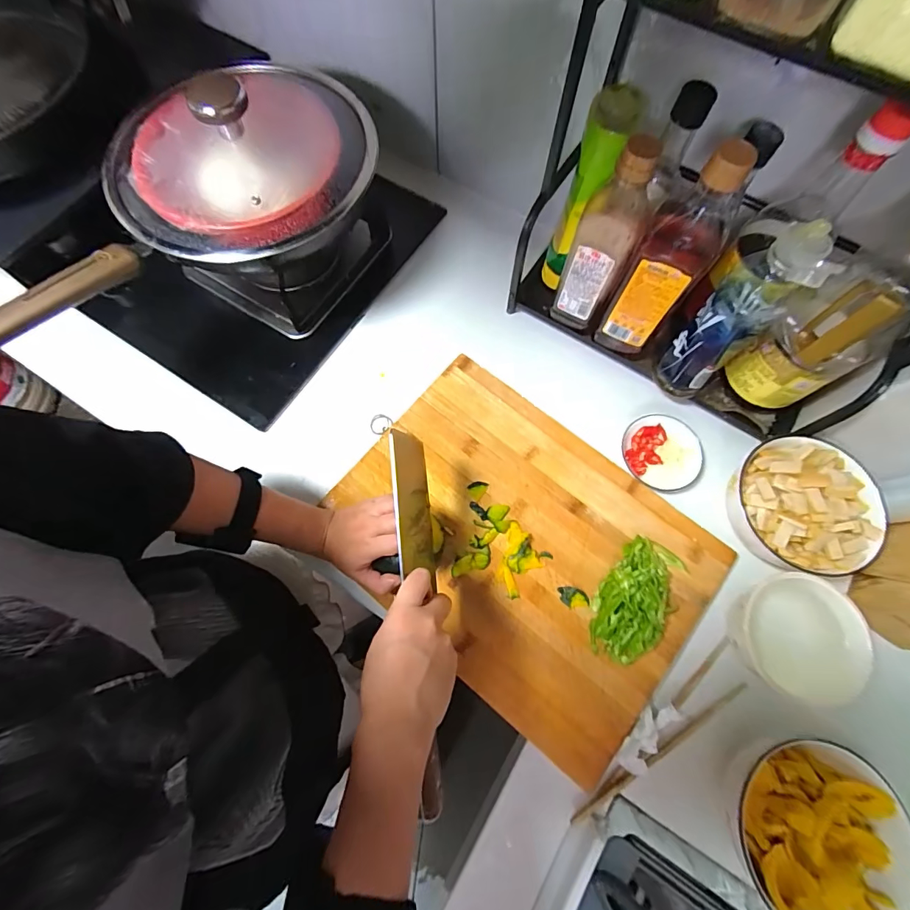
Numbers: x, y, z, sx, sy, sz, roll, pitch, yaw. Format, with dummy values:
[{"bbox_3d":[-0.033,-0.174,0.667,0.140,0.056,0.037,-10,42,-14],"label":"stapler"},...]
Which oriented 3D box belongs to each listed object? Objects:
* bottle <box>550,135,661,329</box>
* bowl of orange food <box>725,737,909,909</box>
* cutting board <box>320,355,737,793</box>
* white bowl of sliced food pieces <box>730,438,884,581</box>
[{"bbox_3d":[0.167,-0.240,0.480,0.062,0.219,0.070,20,73,7],"label":"bottle"},{"bbox_3d":[0.328,0.340,0.398,0.143,0.090,0.142,0,72,-1],"label":"bowl of orange food"},{"bbox_3d":[0.071,0.099,0.493,0.404,0.024,0.298,39,76,12],"label":"cutting board"},{"bbox_3d":[0.386,0.055,0.475,0.138,0.084,0.145,0,72,0],"label":"white bowl of sliced food pieces"}]

